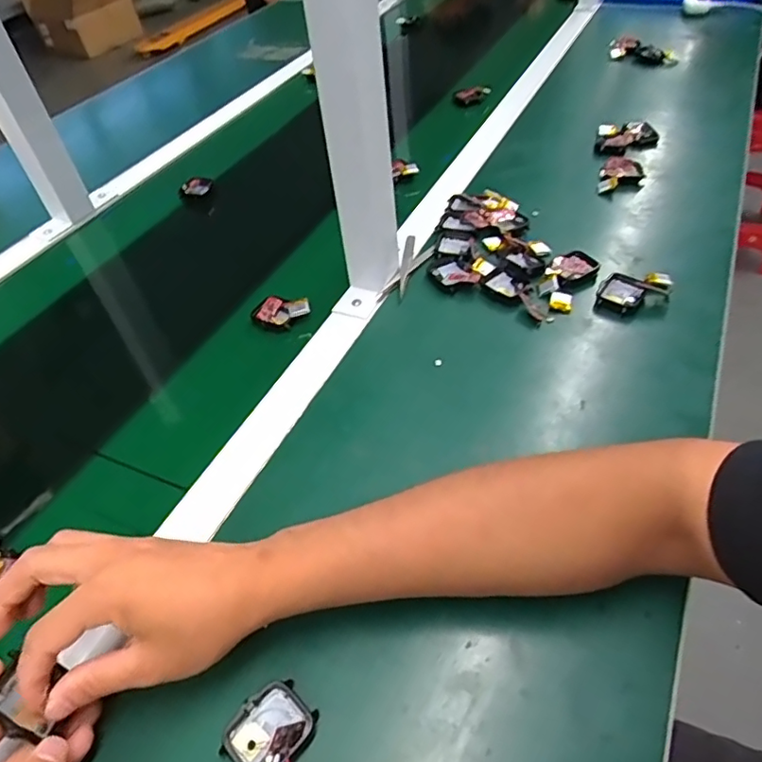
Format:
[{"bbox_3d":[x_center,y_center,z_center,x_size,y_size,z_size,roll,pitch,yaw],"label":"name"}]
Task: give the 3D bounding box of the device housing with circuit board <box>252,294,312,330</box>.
[{"bbox_3d":[-0.098,-0.070,0.570,0.060,0.018,0.038,5,48,11],"label":"device housing with circuit board"}]

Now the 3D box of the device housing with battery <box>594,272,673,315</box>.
[{"bbox_3d":[0.238,-0.085,0.544,0.052,0.017,0.068,30,57,30],"label":"device housing with battery"}]

